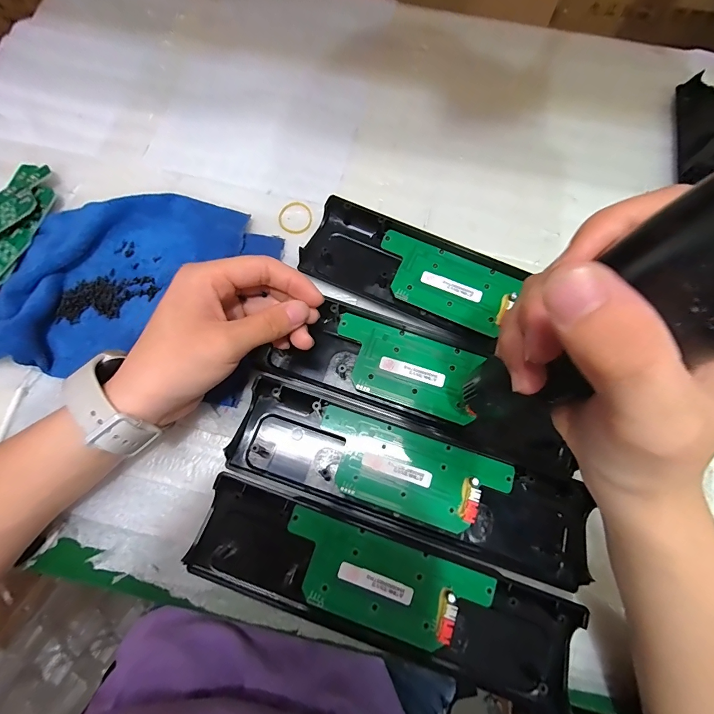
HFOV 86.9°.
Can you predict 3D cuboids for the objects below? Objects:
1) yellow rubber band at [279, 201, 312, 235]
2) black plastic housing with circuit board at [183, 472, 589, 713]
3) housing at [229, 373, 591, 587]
[{"bbox_3d":[-0.053,-0.120,0.324,0.029,0.004,0.030,0,74,-1],"label":"yellow rubber band"},{"bbox_3d":[0.013,0.149,0.241,0.242,0.017,0.065,18,75,4],"label":"black plastic housing with circuit board"},{"bbox_3d":[0.037,0.085,0.264,0.252,0.013,0.070,18,75,4],"label":"housing"}]

